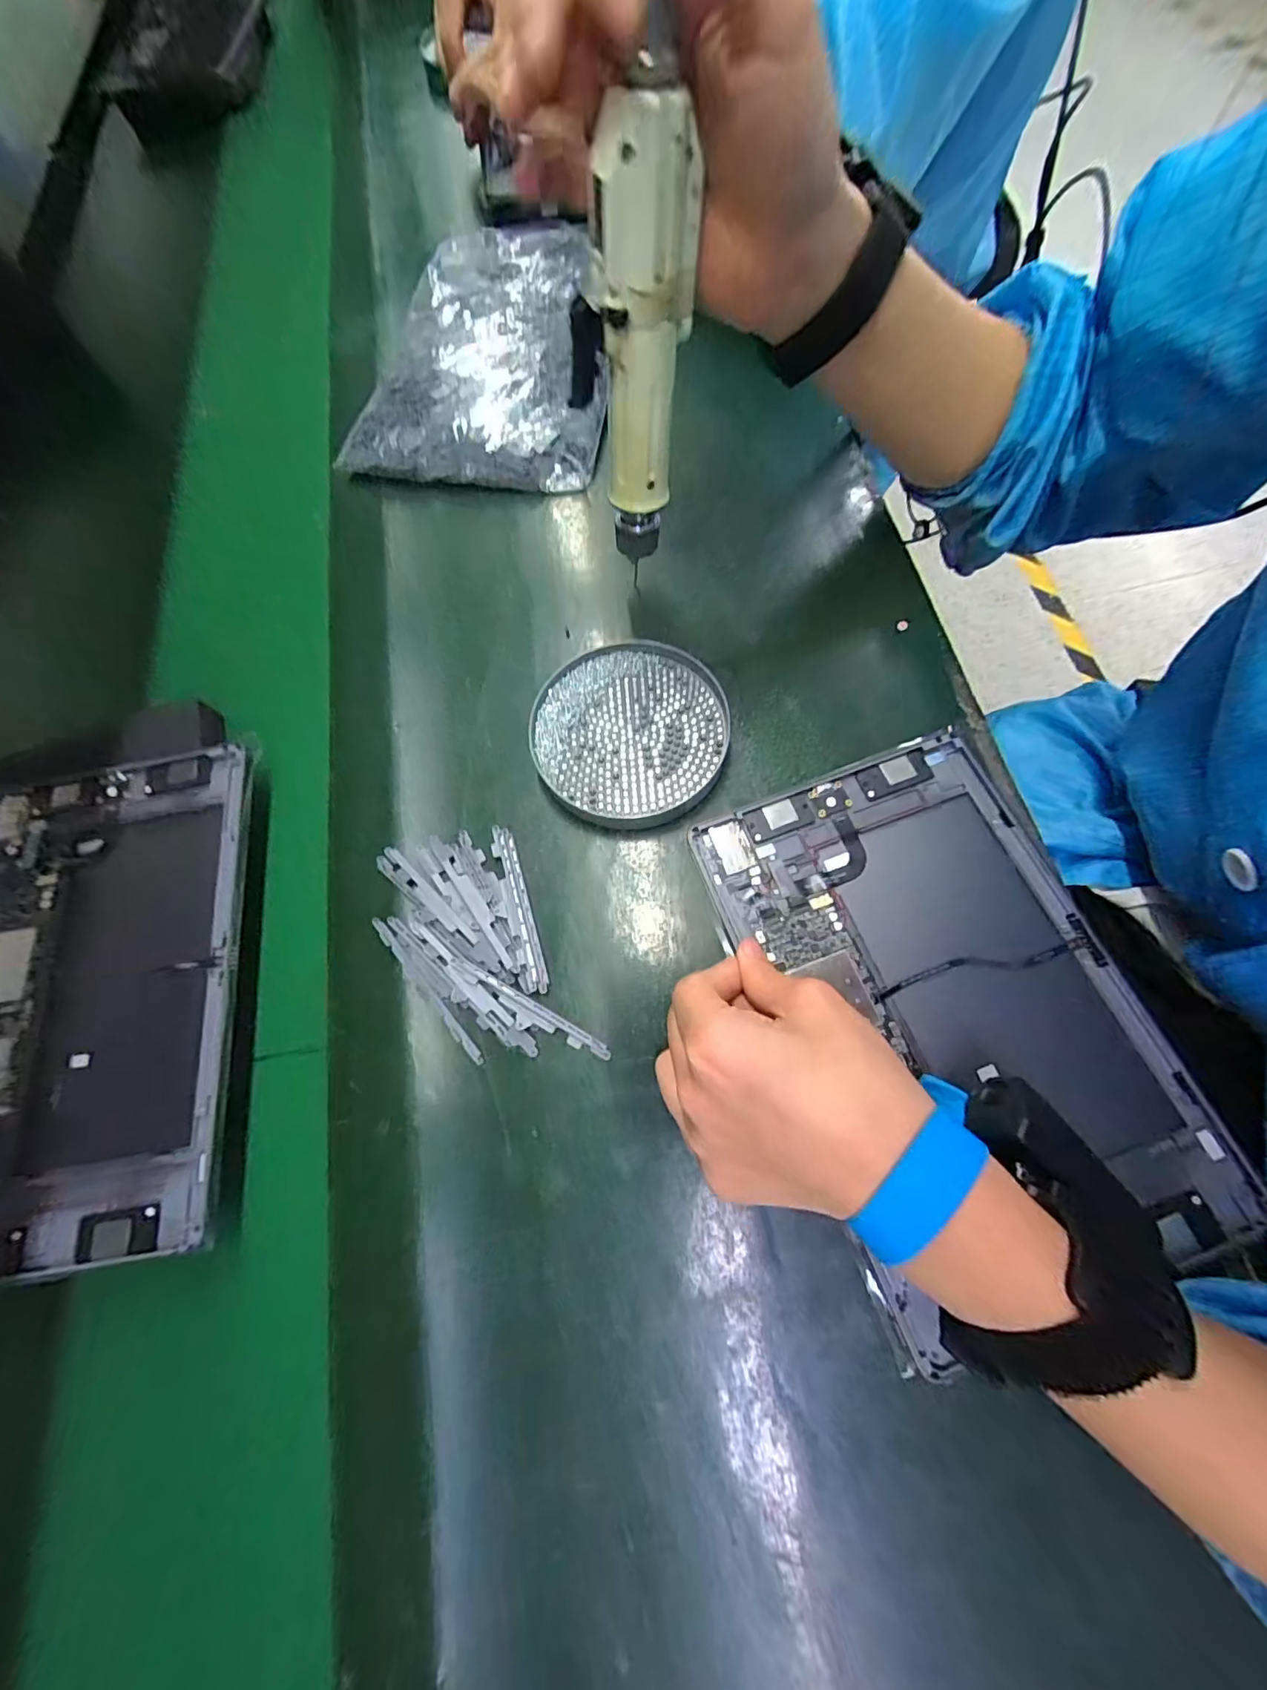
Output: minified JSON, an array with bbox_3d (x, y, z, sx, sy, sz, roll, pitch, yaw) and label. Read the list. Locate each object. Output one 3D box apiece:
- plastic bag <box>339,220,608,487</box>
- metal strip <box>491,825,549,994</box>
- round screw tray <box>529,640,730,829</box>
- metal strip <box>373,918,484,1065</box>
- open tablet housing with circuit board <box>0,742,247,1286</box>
[{"bbox_3d":[-0.114,-0.389,0.436,0.190,0.042,0.247,1,71,6],"label":"plastic bag"},{"bbox_3d":[-0.063,0.033,0.301,0.013,0.011,0.094,-18,70,-1],"label":"metal strip"},{"bbox_3d":[-0.002,-0.065,0.335,0.110,0.026,0.112,0,74,2],"label":"round screw tray"},{"bbox_3d":[-0.107,0.075,0.288,0.007,0.006,0.093,-41,72,-9],"label":"metal strip"},{"bbox_3d":[-0.292,0.070,0.289,0.166,0.016,0.260,-10,70,2],"label":"open tablet housing with circuit board"}]

